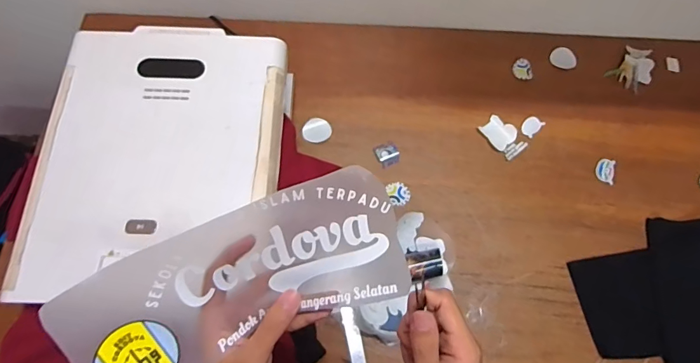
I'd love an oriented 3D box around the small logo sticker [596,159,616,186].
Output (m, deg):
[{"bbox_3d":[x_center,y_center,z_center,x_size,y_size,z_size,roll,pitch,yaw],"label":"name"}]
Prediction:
[{"bbox_3d":[0.563,-0.025,0.907,0.040,0.005,0.057,18,76,4],"label":"small logo sticker"}]

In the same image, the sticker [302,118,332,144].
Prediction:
[{"bbox_3d":[-0.072,-0.113,0.913,0.060,0.006,0.064,5,63,-10],"label":"sticker"}]

